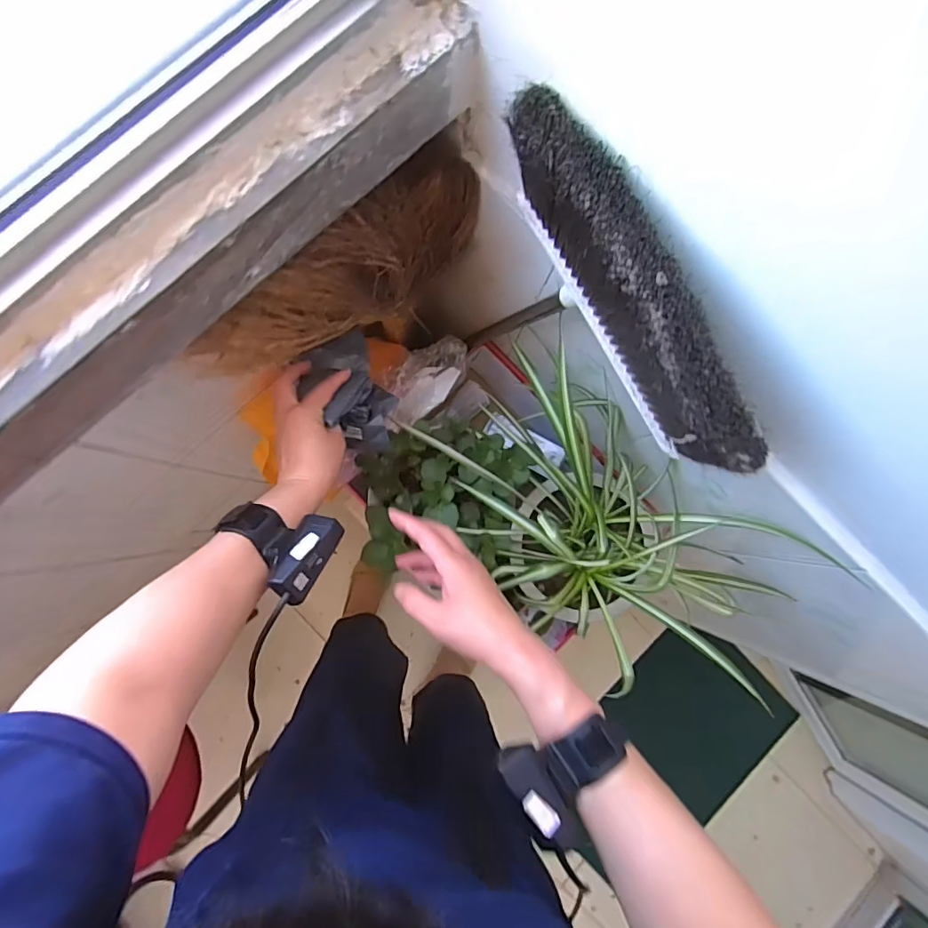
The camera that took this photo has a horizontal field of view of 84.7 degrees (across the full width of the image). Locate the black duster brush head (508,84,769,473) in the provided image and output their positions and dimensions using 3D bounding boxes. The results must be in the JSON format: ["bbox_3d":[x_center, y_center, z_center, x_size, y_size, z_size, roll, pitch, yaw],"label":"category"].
[{"bbox_3d":[0.120,-0.121,0.374,0.054,0.084,0.294,-30,89,-6],"label":"black duster brush head"}]

